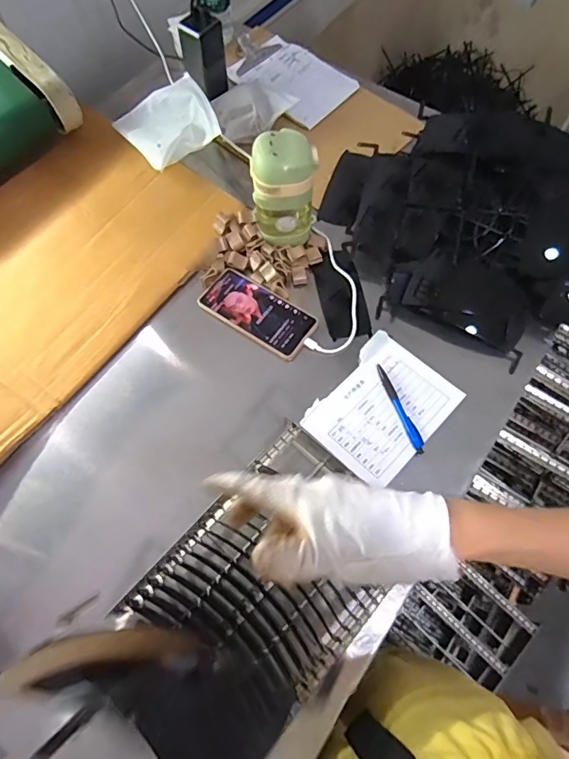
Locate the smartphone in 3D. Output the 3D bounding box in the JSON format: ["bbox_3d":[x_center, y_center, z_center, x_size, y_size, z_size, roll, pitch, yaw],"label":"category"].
[{"bbox_3d":[-0.039,-0.095,0.659,0.162,0.008,0.076,34,70,14],"label":"smartphone"}]

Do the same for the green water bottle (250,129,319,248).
[{"bbox_3d":[-0.001,-0.254,0.651,0.086,0.147,0.075,-1,66,0],"label":"green water bottle"}]

